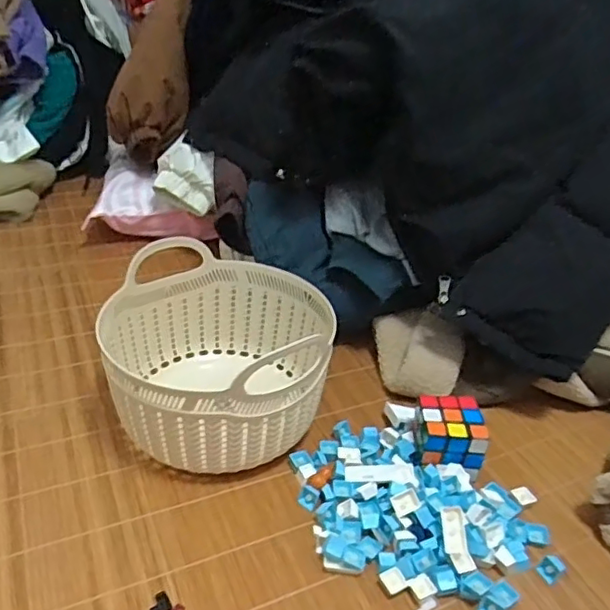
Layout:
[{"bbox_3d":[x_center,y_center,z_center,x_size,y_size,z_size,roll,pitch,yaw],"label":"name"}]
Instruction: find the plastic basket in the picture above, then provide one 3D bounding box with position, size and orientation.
[{"bbox_3d":[-0.088,0.053,0.606,0.210,0.139,0.222,3,33,-5],"label":"plastic basket"}]

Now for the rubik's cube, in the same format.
[{"bbox_3d":[0.142,0.130,0.591,0.058,0.064,0.063,3,33,-4],"label":"rubik's cube"}]

